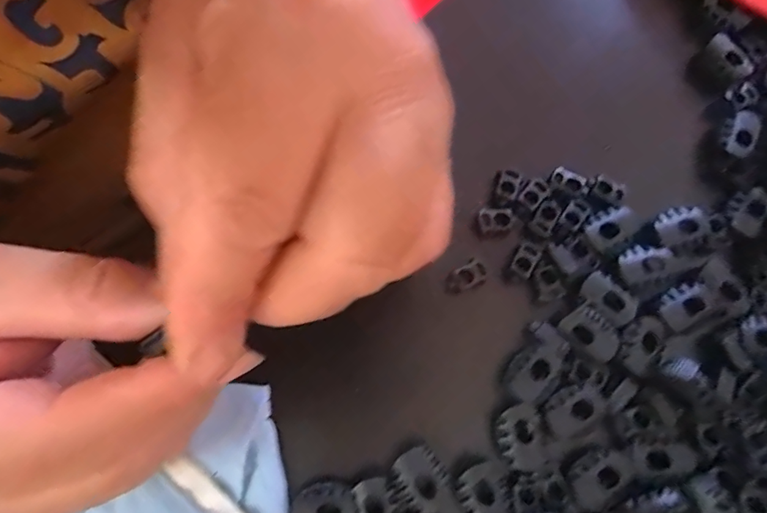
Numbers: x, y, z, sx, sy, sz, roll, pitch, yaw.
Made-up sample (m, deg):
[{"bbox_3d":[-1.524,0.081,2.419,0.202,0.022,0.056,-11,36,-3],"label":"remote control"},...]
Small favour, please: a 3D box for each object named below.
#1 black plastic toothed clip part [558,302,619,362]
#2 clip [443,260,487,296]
[{"bbox_3d":[0.076,0.028,0.168,0.013,0.004,0.021,-41,79,-9],"label":"black plastic toothed clip part"},{"bbox_3d":[0.031,0.009,0.179,0.017,0.006,0.010,-34,78,-8],"label":"clip"}]

